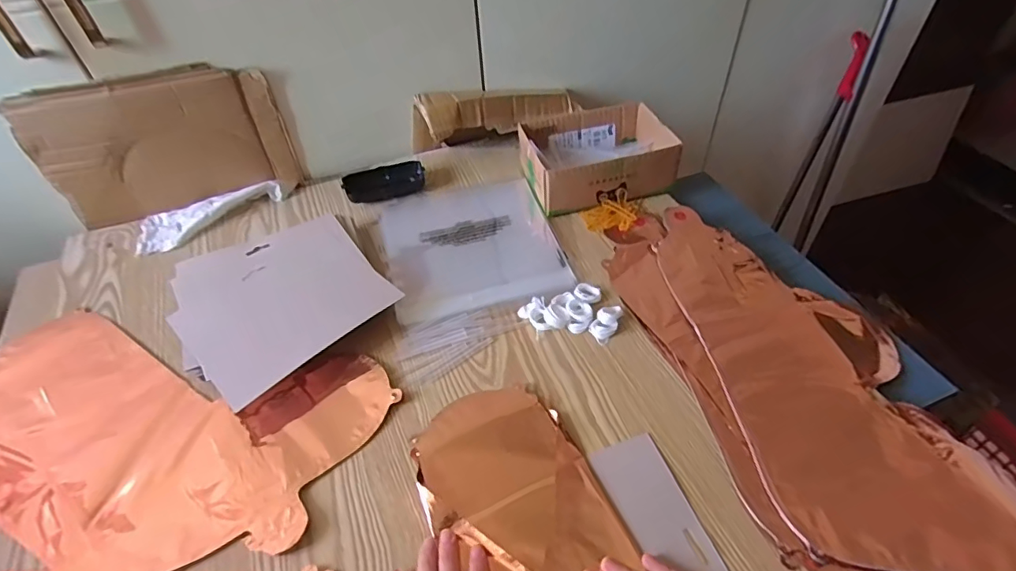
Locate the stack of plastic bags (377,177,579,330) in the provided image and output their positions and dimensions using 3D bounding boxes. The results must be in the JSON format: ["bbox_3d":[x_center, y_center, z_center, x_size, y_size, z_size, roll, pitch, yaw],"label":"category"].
[{"bbox_3d":[-0.046,-0.056,0.633,0.205,0.008,0.228,-12,47,-8],"label":"stack of plastic bags"}]

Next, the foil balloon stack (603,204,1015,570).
[{"bbox_3d":[0.267,0.069,0.495,0.217,0.021,0.433,-14,47,-9],"label":"foil balloon stack"}]

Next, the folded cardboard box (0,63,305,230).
[{"bbox_3d":[-0.430,-0.174,0.657,0.277,0.176,0.022,-15,47,-11],"label":"folded cardboard box"}]

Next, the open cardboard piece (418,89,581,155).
[{"bbox_3d":[-0.015,-0.253,0.766,0.251,0.080,0.069,-18,48,-13],"label":"open cardboard piece"}]

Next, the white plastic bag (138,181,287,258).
[{"bbox_3d":[-0.397,-0.100,0.690,0.182,0.024,0.075,-19,48,-14],"label":"white plastic bag"}]

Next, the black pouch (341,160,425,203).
[{"bbox_3d":[-0.168,-0.141,0.711,0.107,0.027,0.044,-19,48,-14],"label":"black pouch"}]

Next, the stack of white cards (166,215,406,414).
[{"bbox_3d":[-0.260,0.006,0.574,0.200,0.035,0.209,-37,55,-27],"label":"stack of white cards"}]

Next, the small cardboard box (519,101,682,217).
[{"bbox_3d":[0.116,-0.169,0.688,0.177,0.067,0.132,-13,47,-9],"label":"small cardboard box"}]

